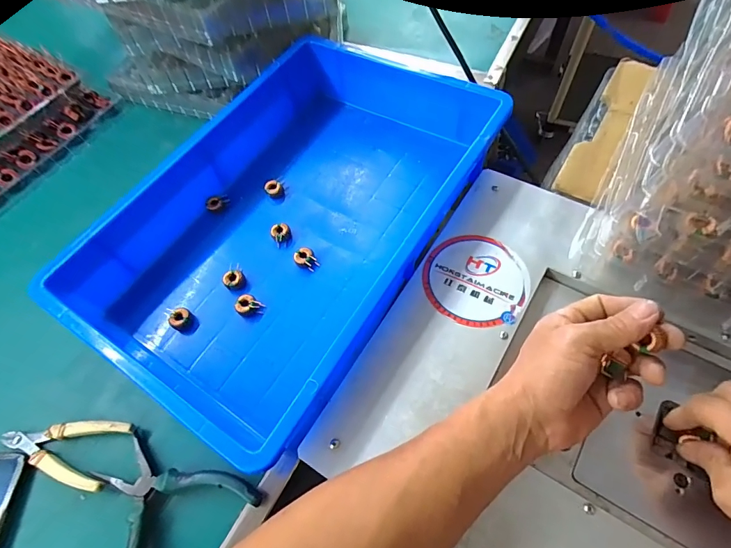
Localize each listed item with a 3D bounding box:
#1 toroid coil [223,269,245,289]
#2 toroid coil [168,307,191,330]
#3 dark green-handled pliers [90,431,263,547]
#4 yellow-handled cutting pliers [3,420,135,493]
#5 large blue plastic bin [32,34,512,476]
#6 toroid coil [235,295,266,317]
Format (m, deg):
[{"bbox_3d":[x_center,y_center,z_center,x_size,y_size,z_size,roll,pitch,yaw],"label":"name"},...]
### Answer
[{"bbox_3d":[-0.143,0.006,0.438,0.021,0.008,0.020,-2,59,3],"label":"toroid coil"},{"bbox_3d":[-0.194,0.046,0.417,0.022,0.009,0.022,-2,59,3],"label":"toroid coil"},{"bbox_3d":[-0.171,0.190,0.336,0.124,0.025,0.122,38,69,23],"label":"dark green-handled pliers"},{"bbox_3d":[-0.278,0.154,0.369,0.118,0.020,0.056,11,61,10],"label":"yellow-handled cutting pliers"},{"bbox_3d":[-0.076,-0.066,0.439,0.280,0.092,0.431,26,65,18],"label":"large blue plastic bin"},{"bbox_3d":[-0.122,0.034,0.421,0.027,0.012,0.021,18,62,14],"label":"toroid coil"}]

